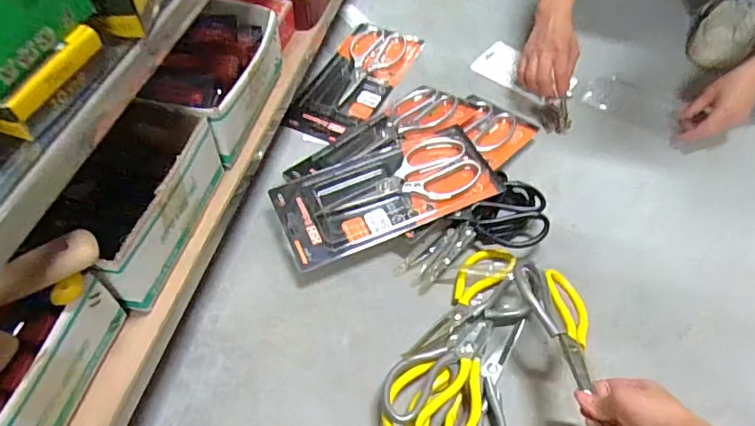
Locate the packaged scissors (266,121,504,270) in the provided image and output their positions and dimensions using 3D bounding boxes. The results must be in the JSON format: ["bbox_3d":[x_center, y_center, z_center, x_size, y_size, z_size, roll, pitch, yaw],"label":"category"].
[{"bbox_3d":[0.012,-0.028,0.671,0.280,0.019,0.124,-22,68,-12],"label":"packaged scissors"}]

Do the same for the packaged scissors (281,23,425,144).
[{"bbox_3d":[-0.035,-0.217,0.840,0.131,0.022,0.263,21,59,12],"label":"packaged scissors"}]

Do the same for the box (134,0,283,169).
[{"bbox_3d":[-0.176,-0.159,0.592,0.077,0.110,0.200,12,55,8],"label":"box"}]

